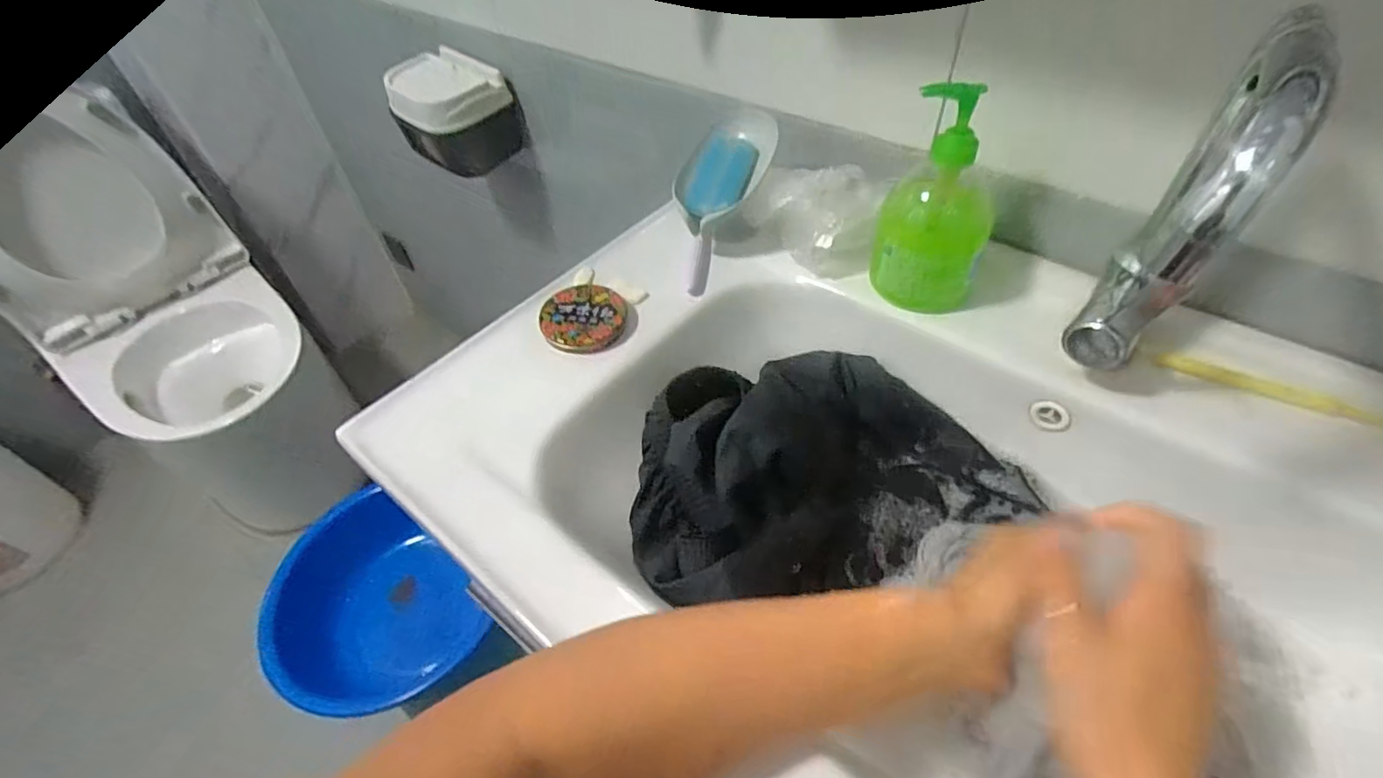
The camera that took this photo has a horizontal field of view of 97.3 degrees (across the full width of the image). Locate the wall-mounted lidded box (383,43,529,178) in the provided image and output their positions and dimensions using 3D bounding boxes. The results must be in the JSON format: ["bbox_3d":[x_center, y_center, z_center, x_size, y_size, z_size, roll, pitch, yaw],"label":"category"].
[{"bbox_3d":[-0.342,-0.390,0.867,0.149,0.143,0.129,-35,54,-24],"label":"wall-mounted lidded box"}]

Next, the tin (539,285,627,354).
[{"bbox_3d":[-0.091,-0.061,0.510,0.071,0.011,0.069,-2,48,3],"label":"tin"}]

